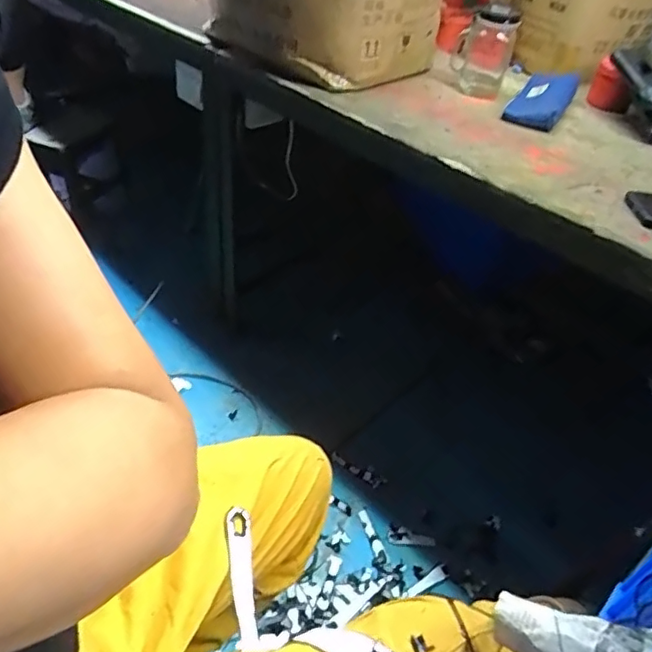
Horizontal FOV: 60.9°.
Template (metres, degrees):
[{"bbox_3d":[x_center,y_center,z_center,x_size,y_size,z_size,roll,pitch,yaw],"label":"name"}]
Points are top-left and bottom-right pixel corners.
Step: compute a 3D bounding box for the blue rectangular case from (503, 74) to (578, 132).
[{"bbox_3d":[0.378,-0.399,0.978,0.092,0.044,0.204,22,45,16],"label":"blue rectangular case"}]

